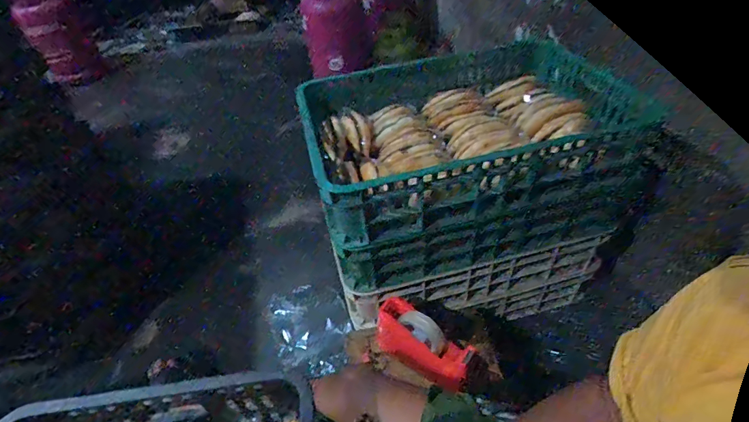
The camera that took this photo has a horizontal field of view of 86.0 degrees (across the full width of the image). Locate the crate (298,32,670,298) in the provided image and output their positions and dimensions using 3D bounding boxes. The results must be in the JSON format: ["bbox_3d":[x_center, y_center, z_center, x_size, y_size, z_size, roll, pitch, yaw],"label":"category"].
[{"bbox_3d":[0.192,-0.114,0.881,0.619,0.274,0.385,-12,42,-5],"label":"crate"}]

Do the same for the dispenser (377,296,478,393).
[{"bbox_3d":[0.090,0.253,0.768,0.190,0.095,0.083,29,53,33],"label":"dispenser"}]

